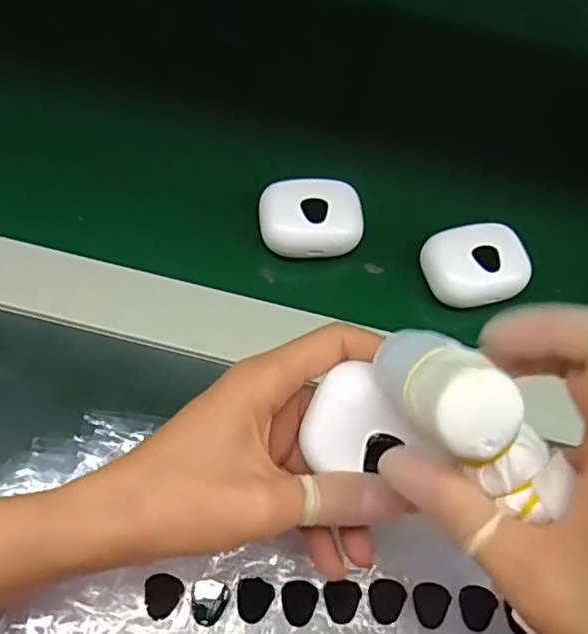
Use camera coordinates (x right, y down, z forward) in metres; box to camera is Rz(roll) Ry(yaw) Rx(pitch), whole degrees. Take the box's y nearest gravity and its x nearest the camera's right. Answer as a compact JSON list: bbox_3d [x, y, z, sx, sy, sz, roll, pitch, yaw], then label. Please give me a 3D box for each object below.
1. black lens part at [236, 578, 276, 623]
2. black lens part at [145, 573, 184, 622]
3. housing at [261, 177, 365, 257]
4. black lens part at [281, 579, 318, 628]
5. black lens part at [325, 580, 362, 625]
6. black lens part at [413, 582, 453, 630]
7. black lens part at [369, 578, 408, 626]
[{"bbox_3d":[-0.017,0.121,0.257,0.015,0.004,0.017,11,64,0],"label":"black lens part"},{"bbox_3d":[-0.056,0.118,0.254,0.015,0.004,0.017,20,64,4],"label":"black lens part"},{"bbox_3d":[0.010,-0.058,0.350,0.057,0.021,0.040,-7,65,-9],"label":"housing"},{"bbox_3d":[0.002,0.122,0.259,0.015,0.004,0.018,21,64,4],"label":"black lens part"},{"bbox_3d":[0.022,0.123,0.261,0.015,0.004,0.017,-2,64,-7],"label":"black lens part"},{"bbox_3d":[0.059,0.125,0.263,0.015,0.004,0.018,19,72,13],"label":"black lens part"},{"bbox_3d":[0.040,0.123,0.263,0.015,0.004,0.018,22,64,5],"label":"black lens part"}]

